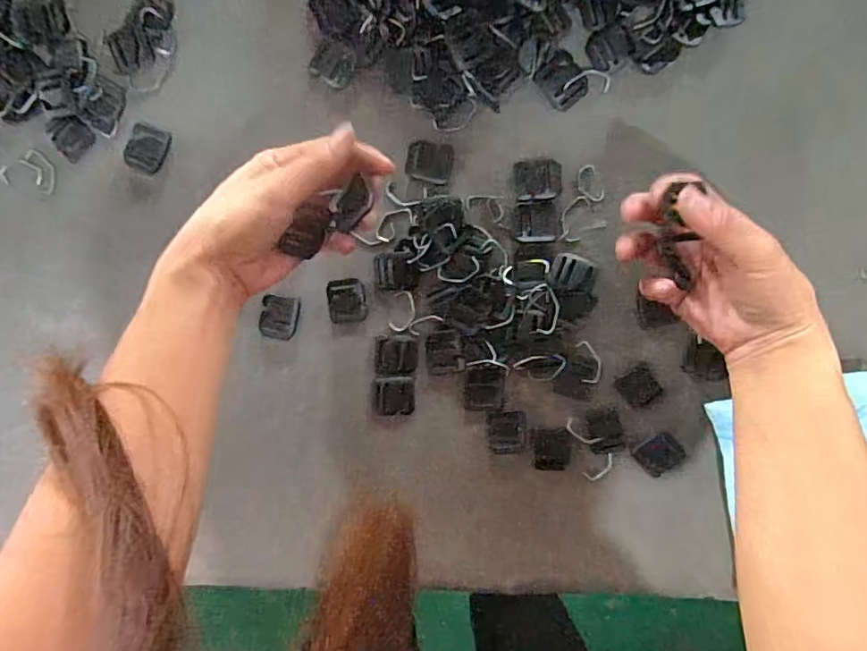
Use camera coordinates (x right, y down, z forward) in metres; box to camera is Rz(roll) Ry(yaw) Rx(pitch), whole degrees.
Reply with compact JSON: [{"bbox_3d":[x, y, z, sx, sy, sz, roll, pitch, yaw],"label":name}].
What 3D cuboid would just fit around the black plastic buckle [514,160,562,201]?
[{"bbox_3d":[0.079,-0.110,0.400,0.036,0.004,0.030,-2,97,4],"label":"black plastic buckle"}]

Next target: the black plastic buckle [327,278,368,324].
[{"bbox_3d":[-0.068,-0.019,0.416,0.029,0.004,0.034,-5,96,4],"label":"black plastic buckle"}]

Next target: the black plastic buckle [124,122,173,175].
[{"bbox_3d":[-0.224,-0.138,0.411,0.032,0.004,0.035,22,98,1],"label":"black plastic buckle"}]

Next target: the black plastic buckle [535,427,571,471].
[{"bbox_3d":[0.096,0.100,0.426,0.028,0.004,0.037,0,97,4],"label":"black plastic buckle"}]

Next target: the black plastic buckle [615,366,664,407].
[{"bbox_3d":[0.163,0.049,0.416,0.027,0.004,0.031,-34,94,7],"label":"black plastic buckle"}]

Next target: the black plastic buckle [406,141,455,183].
[{"bbox_3d":[-0.003,-0.124,0.400,0.035,0.004,0.029,9,97,2],"label":"black plastic buckle"}]

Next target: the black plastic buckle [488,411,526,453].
[{"bbox_3d":[0.060,0.086,0.424,0.030,0.004,0.036,-4,97,4],"label":"black plastic buckle"}]

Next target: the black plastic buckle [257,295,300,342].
[{"bbox_3d":[-0.123,-0.006,0.421,0.030,0.004,0.034,10,97,2],"label":"black plastic buckle"}]

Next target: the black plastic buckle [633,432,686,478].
[{"bbox_3d":[0.179,0.102,0.416,0.034,0.004,0.030,-40,93,7],"label":"black plastic buckle"}]

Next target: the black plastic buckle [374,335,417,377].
[{"bbox_3d":[-0.030,0.025,0.421,0.034,0.004,0.033,3,97,3],"label":"black plastic buckle"}]

